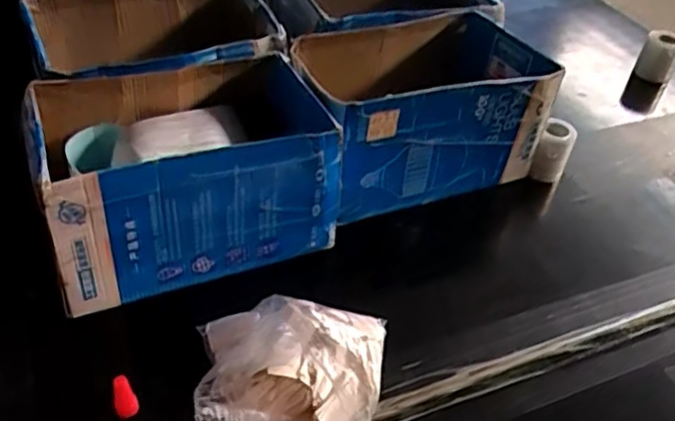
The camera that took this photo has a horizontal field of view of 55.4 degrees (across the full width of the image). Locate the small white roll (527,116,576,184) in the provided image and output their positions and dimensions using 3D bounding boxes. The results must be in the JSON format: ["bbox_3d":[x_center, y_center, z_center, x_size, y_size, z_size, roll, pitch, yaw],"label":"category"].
[{"bbox_3d":[0.268,-0.074,0.795,0.039,0.067,0.050,24,45,18],"label":"small white roll"}]

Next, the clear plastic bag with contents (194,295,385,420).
[{"bbox_3d":[-0.039,0.141,0.507,0.155,0.086,0.196,6,42,-1],"label":"clear plastic bag with contents"}]

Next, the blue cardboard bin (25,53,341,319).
[{"bbox_3d":[-0.148,-0.045,0.643,0.268,0.146,0.174,-14,46,-22],"label":"blue cardboard bin"}]

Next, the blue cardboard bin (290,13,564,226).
[{"bbox_3d":[0.092,-0.119,0.761,0.279,0.144,0.177,-17,47,-24],"label":"blue cardboard bin"}]

